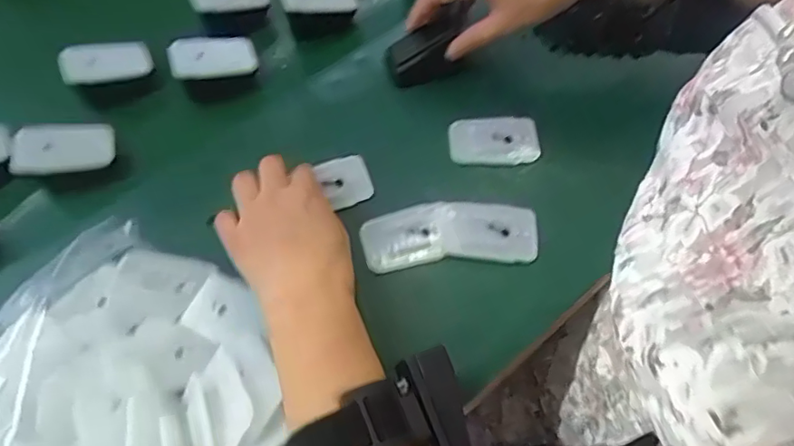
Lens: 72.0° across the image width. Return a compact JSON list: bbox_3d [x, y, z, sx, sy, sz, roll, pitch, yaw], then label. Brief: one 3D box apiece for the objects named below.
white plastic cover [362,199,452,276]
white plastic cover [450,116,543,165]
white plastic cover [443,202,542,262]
[{"bbox_3d":[0.008,0.009,0.409,0.069,0.013,0.048,-14,53,-5],"label":"white plastic cover"},{"bbox_3d":[0.080,-0.069,0.454,0.072,0.011,0.044,-2,53,4],"label":"white plastic cover"},{"bbox_3d":[0.068,0.007,0.404,0.069,0.004,0.043,2,68,3],"label":"white plastic cover"}]

